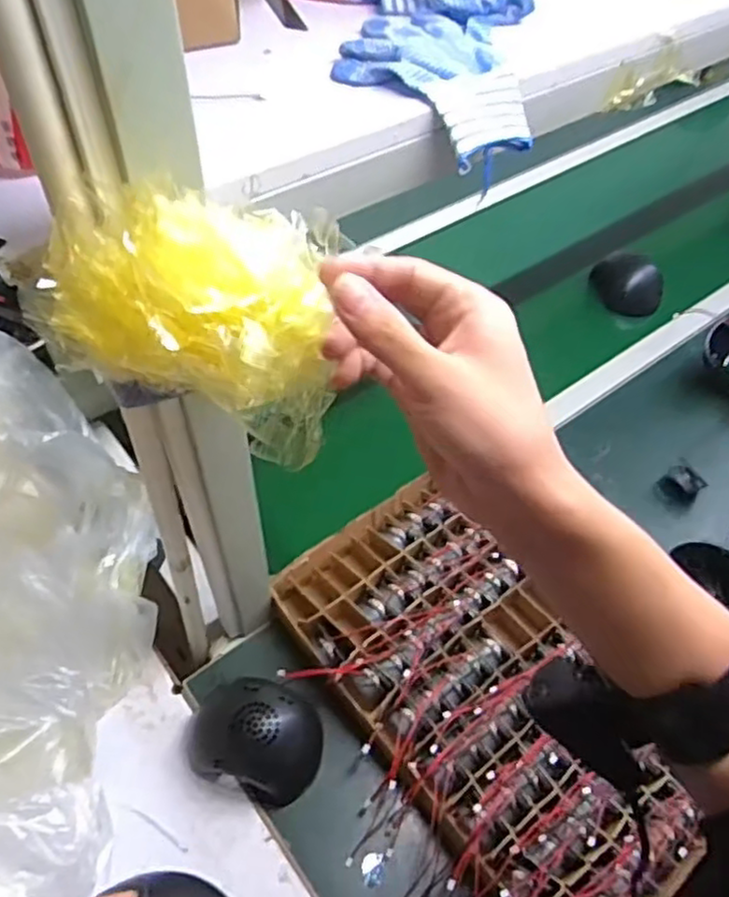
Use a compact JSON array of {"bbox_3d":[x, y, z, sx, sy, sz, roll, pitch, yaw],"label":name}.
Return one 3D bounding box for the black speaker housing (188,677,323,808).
[{"bbox_3d":[-0.105,0.273,0.663,0.128,0.062,0.096,16,54,9],"label":"black speaker housing"}]

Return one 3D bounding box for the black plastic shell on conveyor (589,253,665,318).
[{"bbox_3d":[0.429,-0.270,1.122,0.116,0.067,0.086,21,55,13],"label":"black plastic shell on conveyor"}]

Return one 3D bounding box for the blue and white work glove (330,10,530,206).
[{"bbox_3d":[0.054,-0.276,0.521,0.129,0.043,0.166,-37,63,-26],"label":"blue and white work glove"}]

